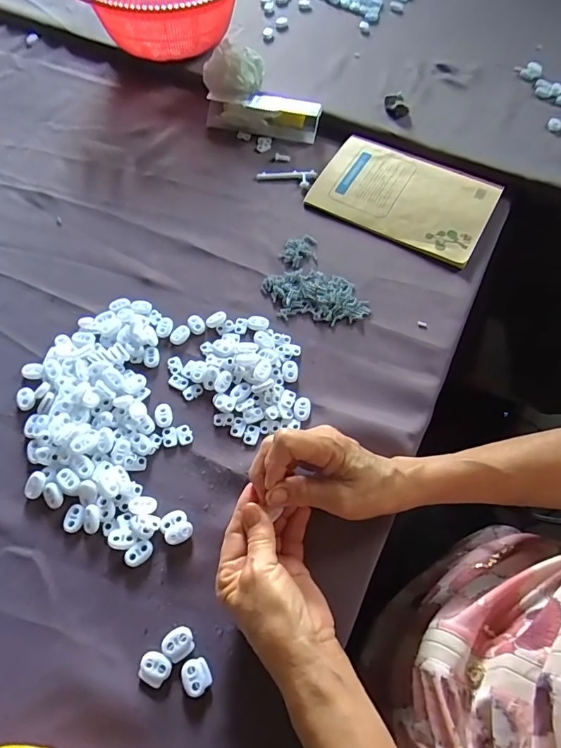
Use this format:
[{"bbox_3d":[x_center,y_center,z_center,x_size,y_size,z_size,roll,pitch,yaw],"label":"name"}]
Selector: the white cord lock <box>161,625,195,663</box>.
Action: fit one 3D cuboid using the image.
[{"bbox_3d":[-0.075,0.199,0.331,0.022,0.004,0.021,-33,67,-17],"label":"white cord lock"}]

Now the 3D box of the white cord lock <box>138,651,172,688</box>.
[{"bbox_3d":[-0.090,0.211,0.323,0.022,0.004,0.019,22,64,10],"label":"white cord lock"}]

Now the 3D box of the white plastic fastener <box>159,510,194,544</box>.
[{"bbox_3d":[-0.086,0.125,0.369,0.023,0.006,0.026,-30,66,-16],"label":"white plastic fastener"}]

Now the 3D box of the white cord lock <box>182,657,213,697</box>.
[{"bbox_3d":[-0.060,0.217,0.323,0.020,0.006,0.022,-16,63,-9],"label":"white cord lock"}]

